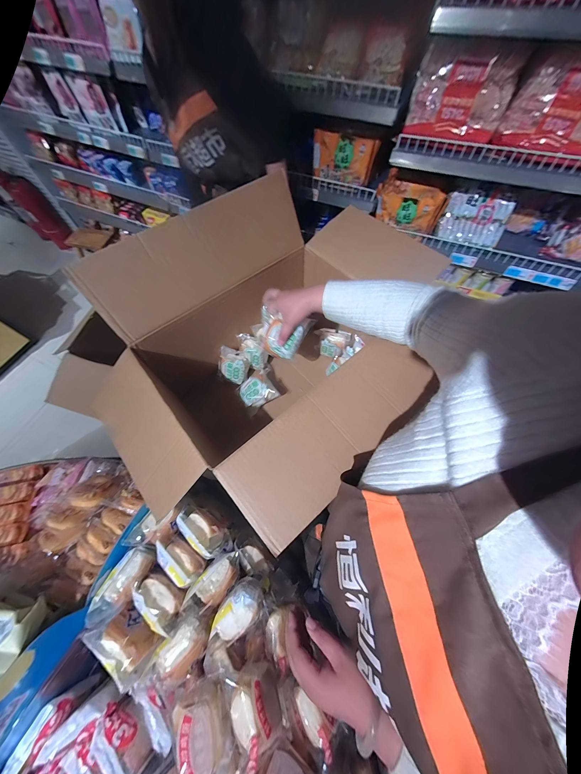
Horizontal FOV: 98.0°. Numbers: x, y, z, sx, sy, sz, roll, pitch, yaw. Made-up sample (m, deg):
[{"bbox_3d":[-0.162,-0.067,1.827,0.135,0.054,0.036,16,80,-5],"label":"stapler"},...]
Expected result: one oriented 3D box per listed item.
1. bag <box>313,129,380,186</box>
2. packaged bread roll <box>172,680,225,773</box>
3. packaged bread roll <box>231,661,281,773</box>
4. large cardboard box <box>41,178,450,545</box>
[{"bbox_3d":[0.218,-0.935,1.030,0.268,0.135,0.081,32,69,15],"label":"bag"},{"bbox_3d":[-0.136,0.528,0.377,0.082,0.045,0.100,-28,67,-12],"label":"packaged bread roll"},{"bbox_3d":[-0.055,0.505,0.395,0.065,0.057,0.093,-25,67,-10],"label":"packaged bread roll"},{"bbox_3d":[-0.021,-0.074,0.595,0.734,0.392,0.563,-40,70,-16],"label":"large cardboard box"}]

